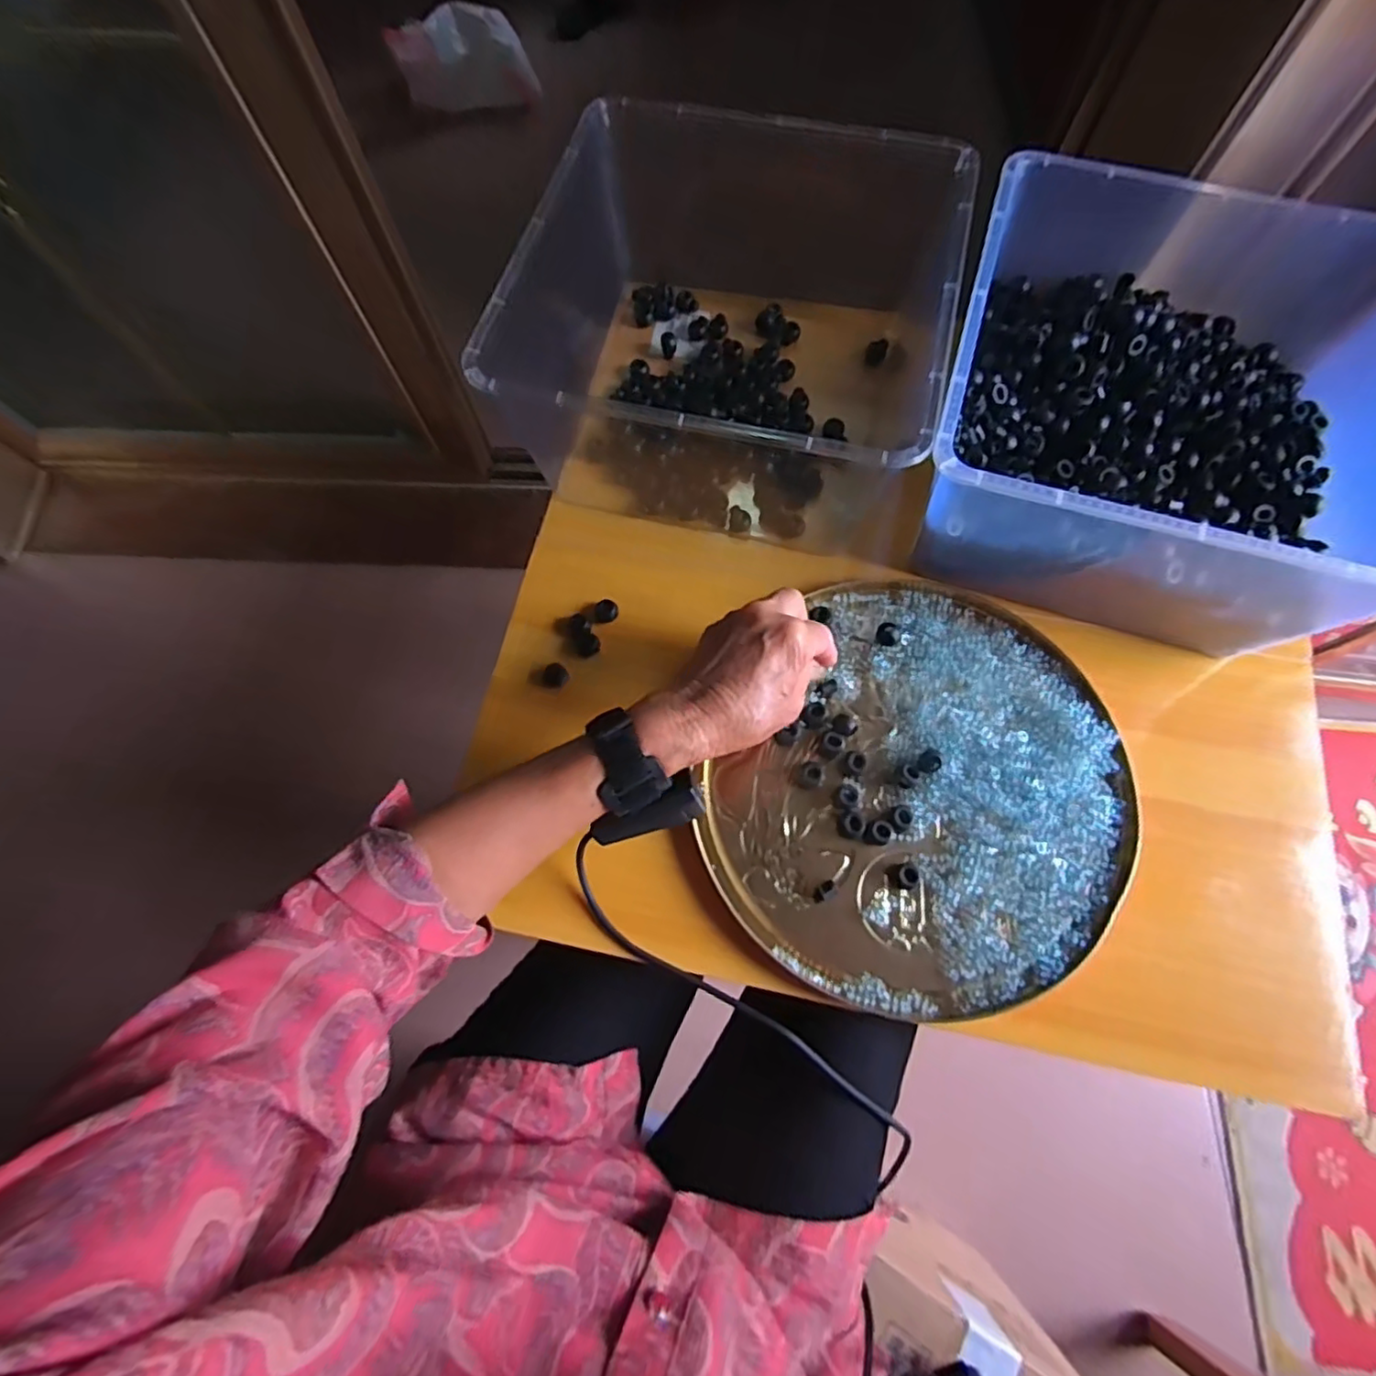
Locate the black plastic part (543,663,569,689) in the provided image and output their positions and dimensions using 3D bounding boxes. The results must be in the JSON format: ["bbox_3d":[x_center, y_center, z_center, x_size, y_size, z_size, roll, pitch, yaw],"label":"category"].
[{"bbox_3d":[-0.101,-0.009,0.483,0.019,0.007,0.018,0,71,1],"label":"black plastic part"}]

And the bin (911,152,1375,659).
[{"bbox_3d":[0.336,-0.220,0.454,0.307,0.120,0.345,17,72,7],"label":"bin"}]

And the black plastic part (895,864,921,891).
[{"bbox_3d":[0.147,0.124,0.419,0.016,0.013,0.016,0,71,1],"label":"black plastic part"}]

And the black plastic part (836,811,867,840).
[{"bbox_3d":[0.112,0.094,0.432,0.019,0.010,0.017,-16,71,-4],"label":"black plastic part"}]

